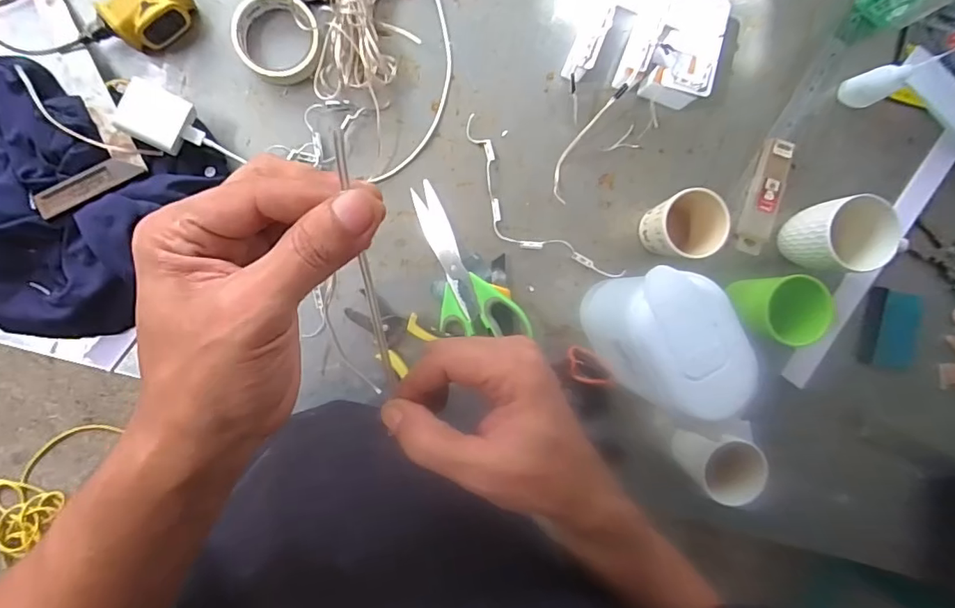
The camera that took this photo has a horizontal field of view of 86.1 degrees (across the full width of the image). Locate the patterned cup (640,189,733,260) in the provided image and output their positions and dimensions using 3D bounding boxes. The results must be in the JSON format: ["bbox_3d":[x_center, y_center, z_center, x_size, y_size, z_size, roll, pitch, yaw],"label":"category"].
[{"bbox_3d":[0.226,-0.087,0.567,0.069,0.084,0.068,0,94,-5],"label":"patterned cup"}]

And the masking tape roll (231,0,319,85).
[{"bbox_3d":[-0.219,-0.291,0.558,0.088,0.025,0.091,0,94,-5],"label":"masking tape roll"}]

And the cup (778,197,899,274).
[{"bbox_3d":[0.413,-0.079,0.587,0.086,0.091,0.081,-3,95,-4],"label":"cup"}]

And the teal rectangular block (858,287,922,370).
[{"bbox_3d":[0.510,0.030,0.628,0.050,0.029,0.093,5,94,-5],"label":"teal rectangular block"}]

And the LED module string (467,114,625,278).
[{"bbox_3d":[0.057,-0.103,0.596,0.074,0.015,0.253,-44,96,0],"label":"LED module string"}]

